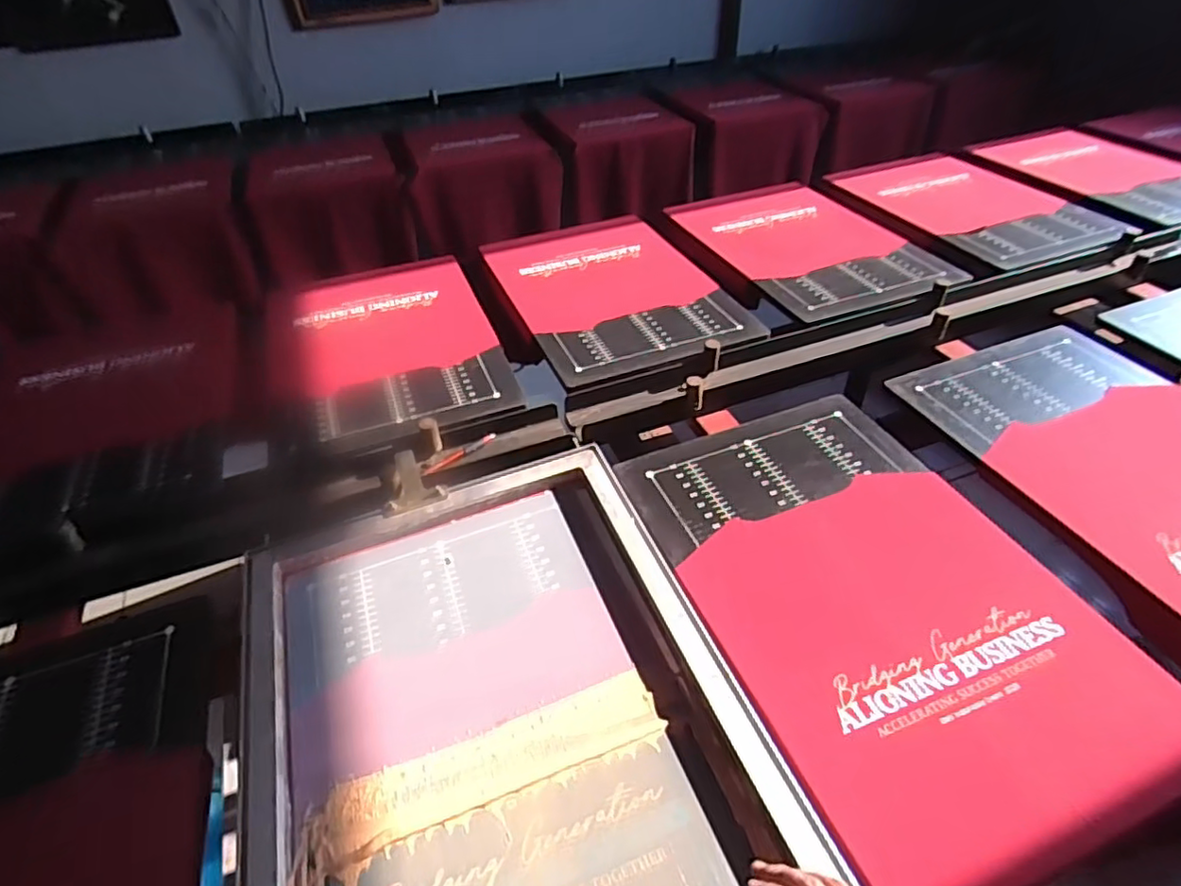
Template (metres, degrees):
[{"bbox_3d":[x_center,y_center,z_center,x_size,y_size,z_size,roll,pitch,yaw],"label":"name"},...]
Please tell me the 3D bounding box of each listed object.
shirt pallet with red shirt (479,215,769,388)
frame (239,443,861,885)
[{"bbox_3d":[0.046,-0.312,1.290,0.400,0.032,0.635,-18,45,-14],"label":"shirt pallet with red shirt"},{"bbox_3d":[-0.080,0.272,0.598,0.463,0.062,0.648,-17,43,-13],"label":"frame"}]

